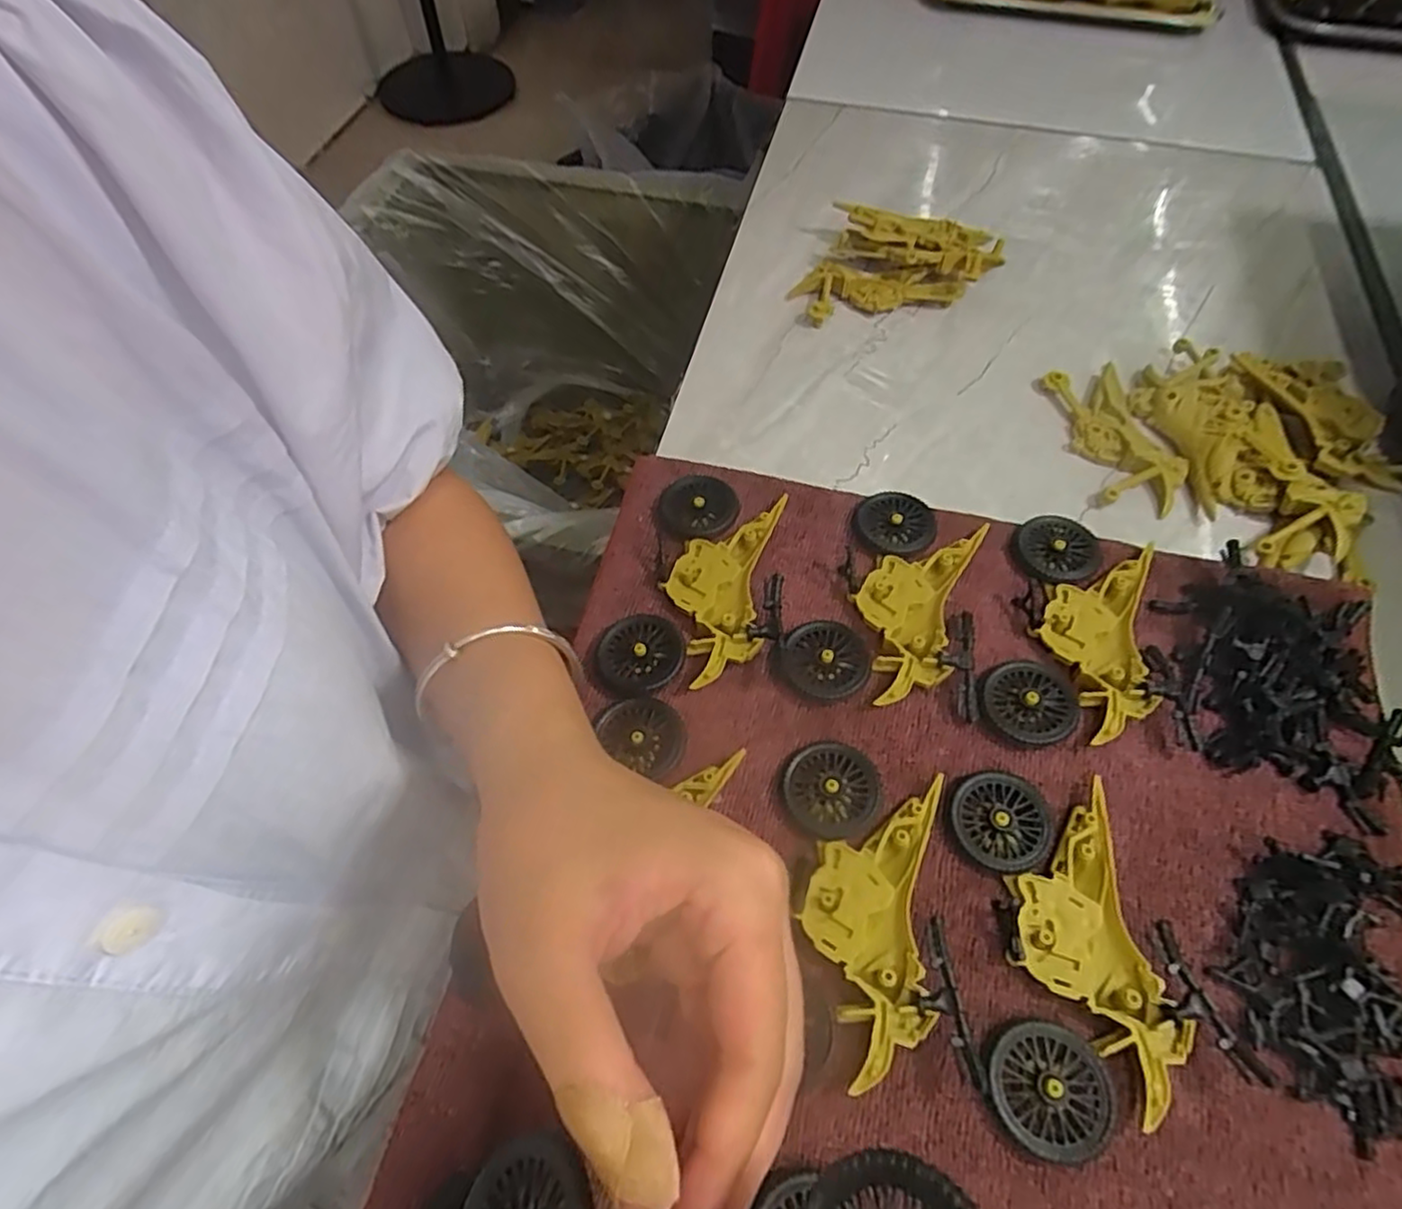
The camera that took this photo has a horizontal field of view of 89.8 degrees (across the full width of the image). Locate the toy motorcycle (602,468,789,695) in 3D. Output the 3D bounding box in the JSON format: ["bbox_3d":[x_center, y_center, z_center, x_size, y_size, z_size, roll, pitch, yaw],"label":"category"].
[{"bbox_3d":[0.003,-0.009,0.317,0.068,0.016,0.117,14,60,8],"label":"toy motorcycle"}]

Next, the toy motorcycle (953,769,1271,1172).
[{"bbox_3d":[0.125,0.115,0.244,0.076,0.012,0.110,-9,60,-6],"label":"toy motorcycle"}]

